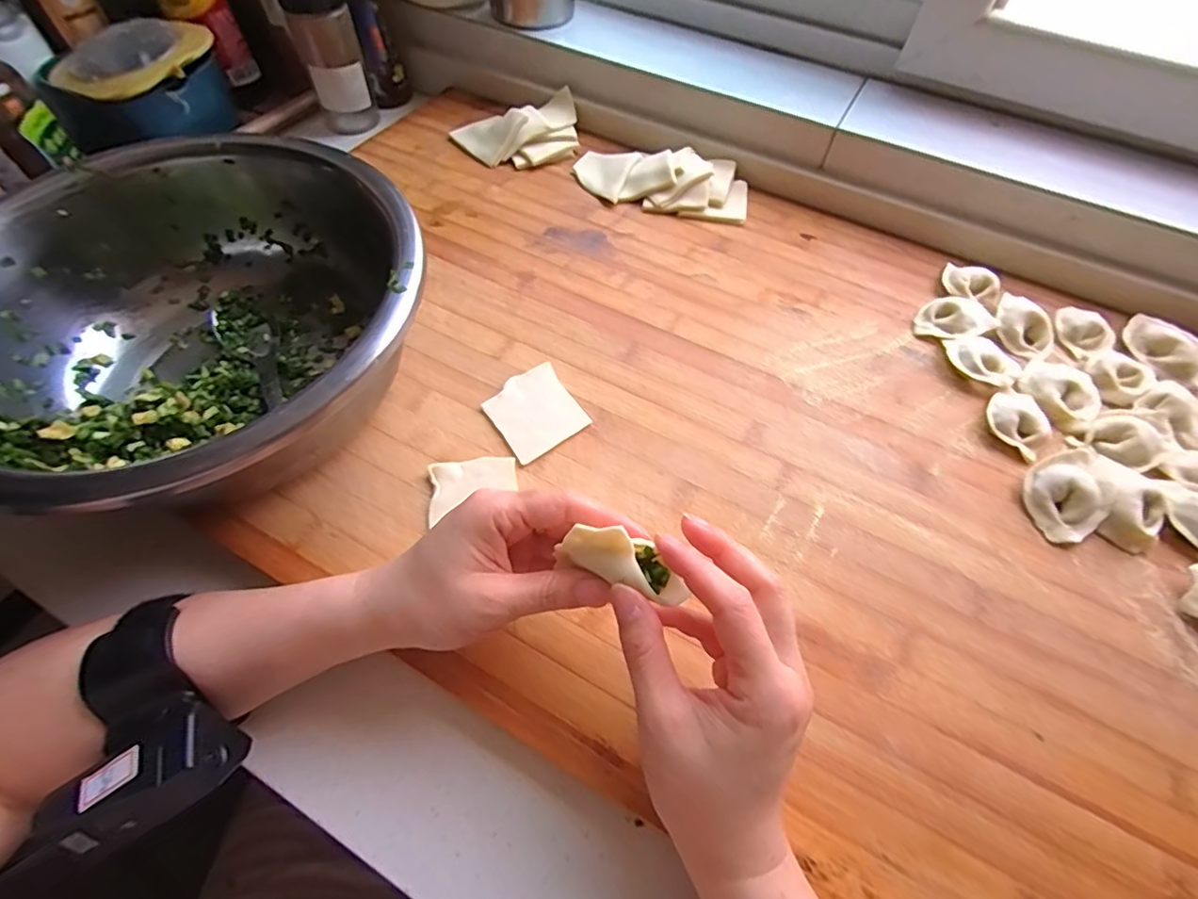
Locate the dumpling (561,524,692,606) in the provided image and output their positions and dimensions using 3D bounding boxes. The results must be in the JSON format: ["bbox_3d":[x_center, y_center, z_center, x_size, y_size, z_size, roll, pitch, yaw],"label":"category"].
[{"bbox_3d":[0.013,0.049,0.230,0.055,0.017,0.020,27,61,-2],"label":"dumpling"}]

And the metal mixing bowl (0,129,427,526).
[{"bbox_3d":[-0.232,-0.070,0.324,0.249,0.093,0.258,1,59,-1],"label":"metal mixing bowl"}]

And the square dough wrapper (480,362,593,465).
[{"bbox_3d":[-0.043,-0.026,0.357,0.054,0.004,0.061,-30,64,-18],"label":"square dough wrapper"}]

